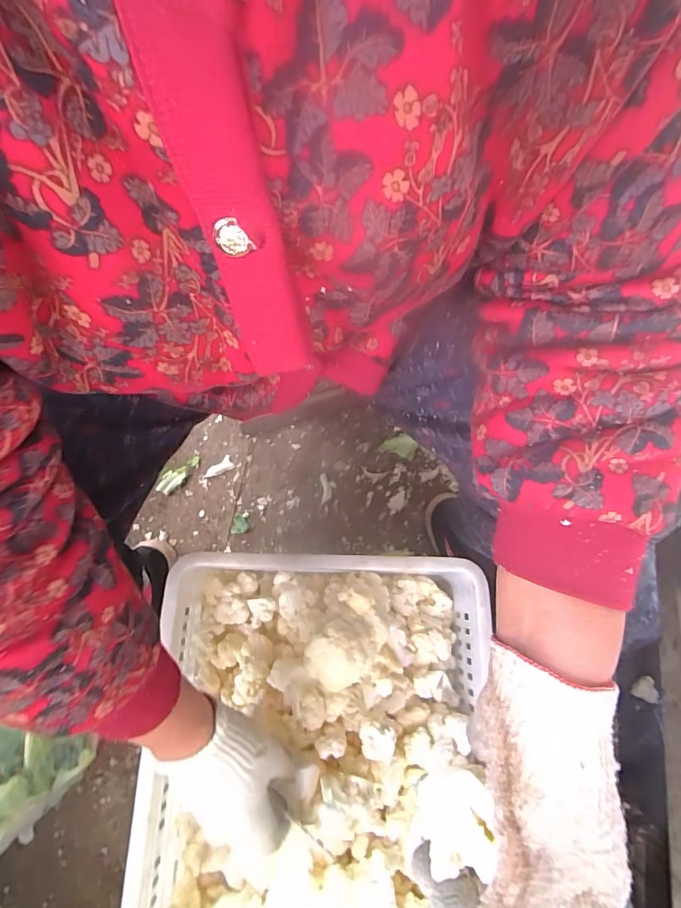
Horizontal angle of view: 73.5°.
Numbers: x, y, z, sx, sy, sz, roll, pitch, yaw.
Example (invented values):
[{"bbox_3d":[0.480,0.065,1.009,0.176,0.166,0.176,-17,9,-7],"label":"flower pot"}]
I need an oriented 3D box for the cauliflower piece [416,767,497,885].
[{"bbox_3d":[0.063,0.202,0.253,0.030,0.048,0.051,3,73,0],"label":"cauliflower piece"}]

